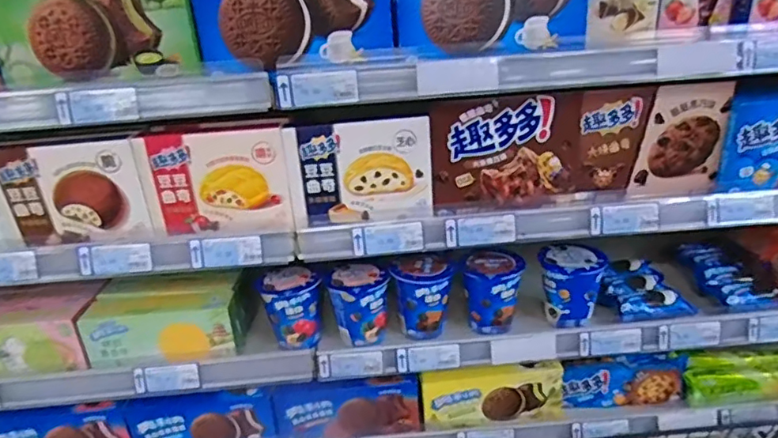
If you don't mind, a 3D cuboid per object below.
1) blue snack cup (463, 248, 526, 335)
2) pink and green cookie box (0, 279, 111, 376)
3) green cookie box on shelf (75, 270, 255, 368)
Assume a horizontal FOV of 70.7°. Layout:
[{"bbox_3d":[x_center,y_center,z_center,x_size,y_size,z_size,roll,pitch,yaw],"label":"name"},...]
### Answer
[{"bbox_3d":[0.159,0.114,0.843,0.082,0.107,0.077,-2,24,1],"label":"blue snack cup"},{"bbox_3d":[-0.562,0.164,0.844,0.239,0.086,0.124,-3,24,-1],"label":"pink and green cookie box"},{"bbox_3d":[-0.333,0.146,0.835,0.220,0.099,0.114,-3,24,-2],"label":"green cookie box on shelf"}]

